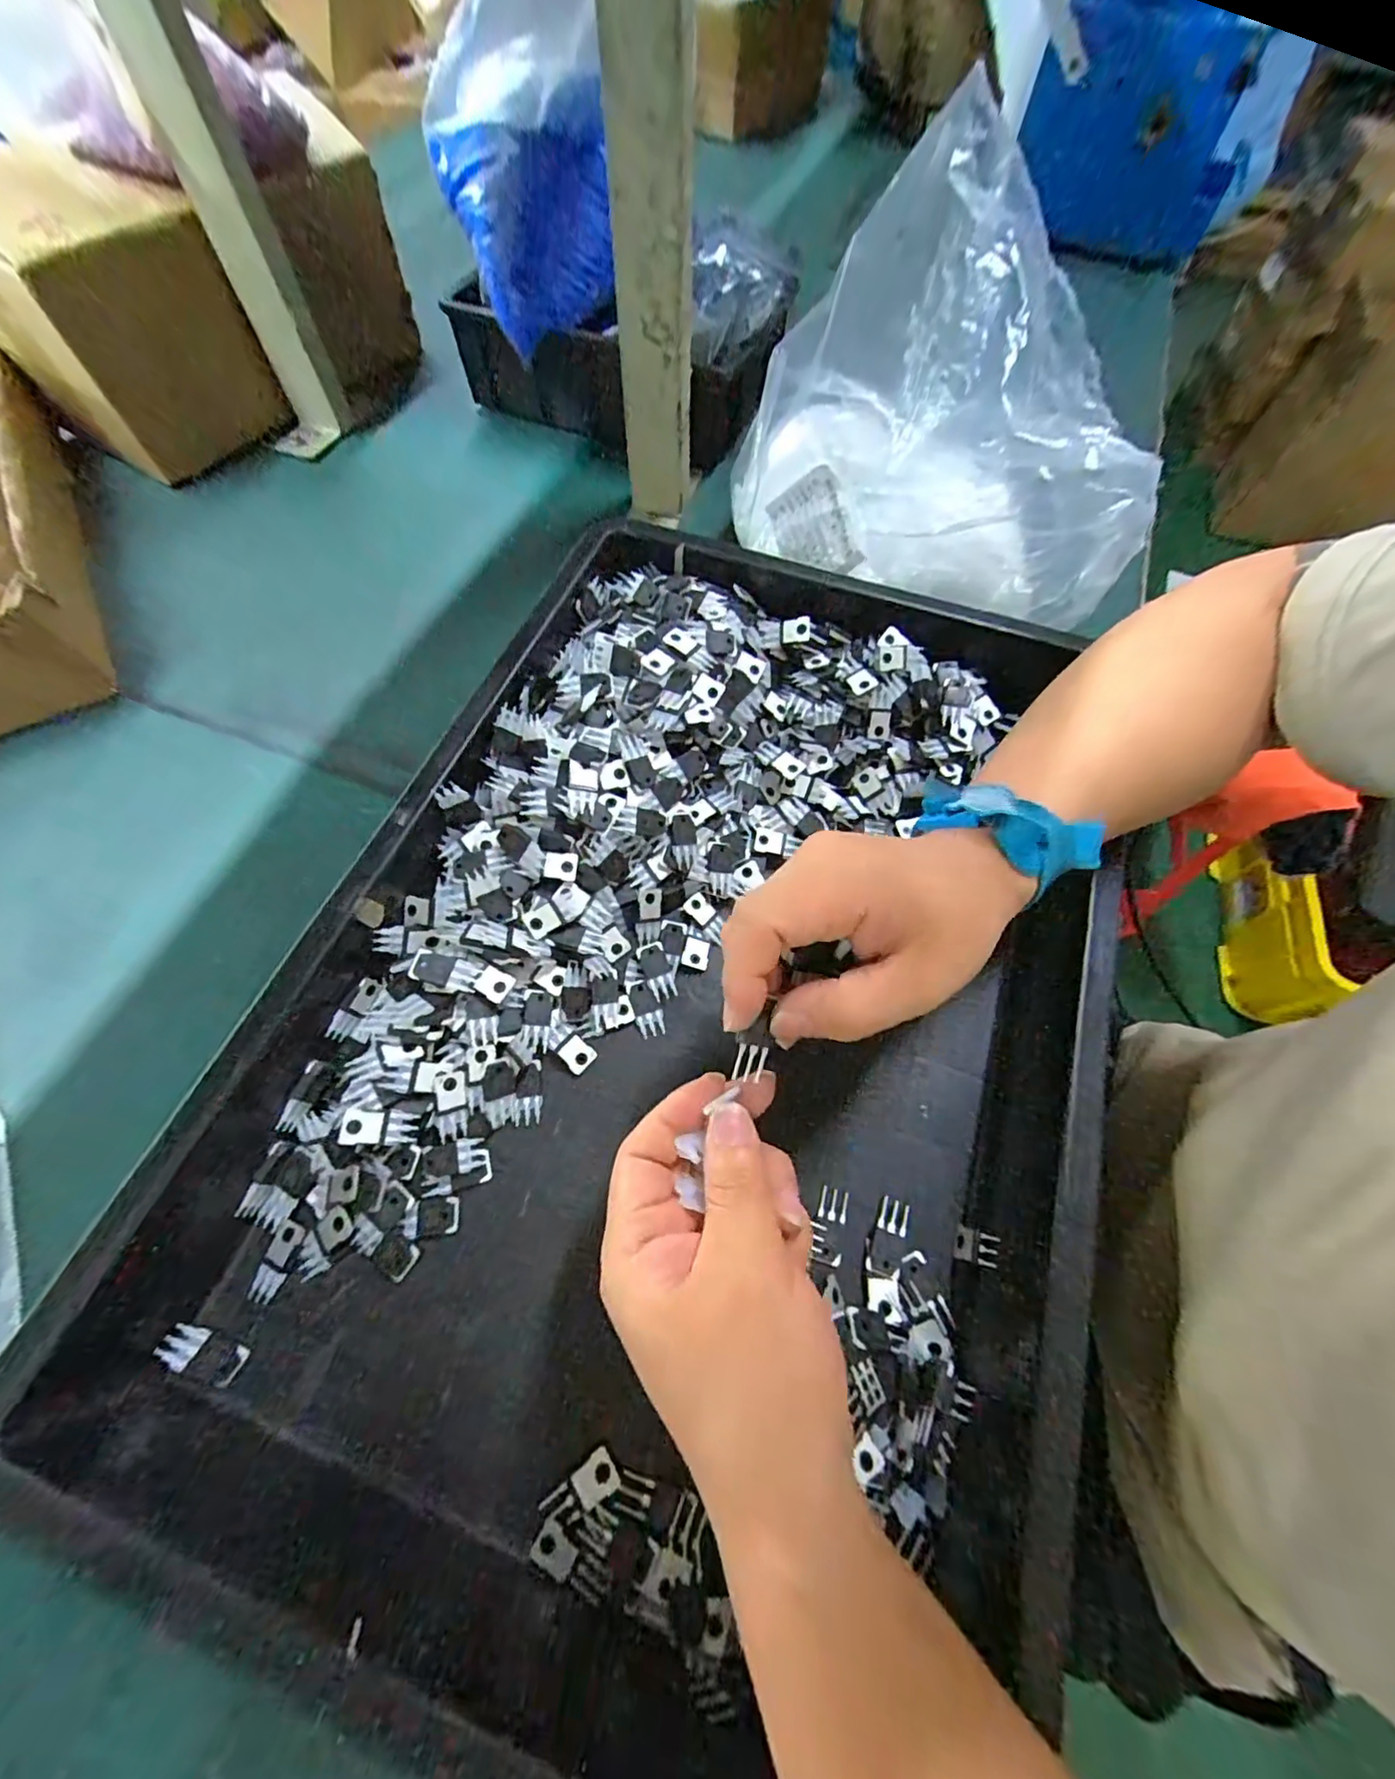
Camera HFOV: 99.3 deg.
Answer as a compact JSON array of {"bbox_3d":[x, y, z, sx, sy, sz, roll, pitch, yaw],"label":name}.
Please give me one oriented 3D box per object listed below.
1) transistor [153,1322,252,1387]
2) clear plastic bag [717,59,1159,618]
[{"bbox_3d":[-0.219,0.206,0.262,0.034,0.006,0.015,36,66,-13],"label":"transistor"},{"bbox_3d":[0.168,-0.319,0.387,0.282,0.180,0.157,35,68,14],"label":"clear plastic bag"}]

